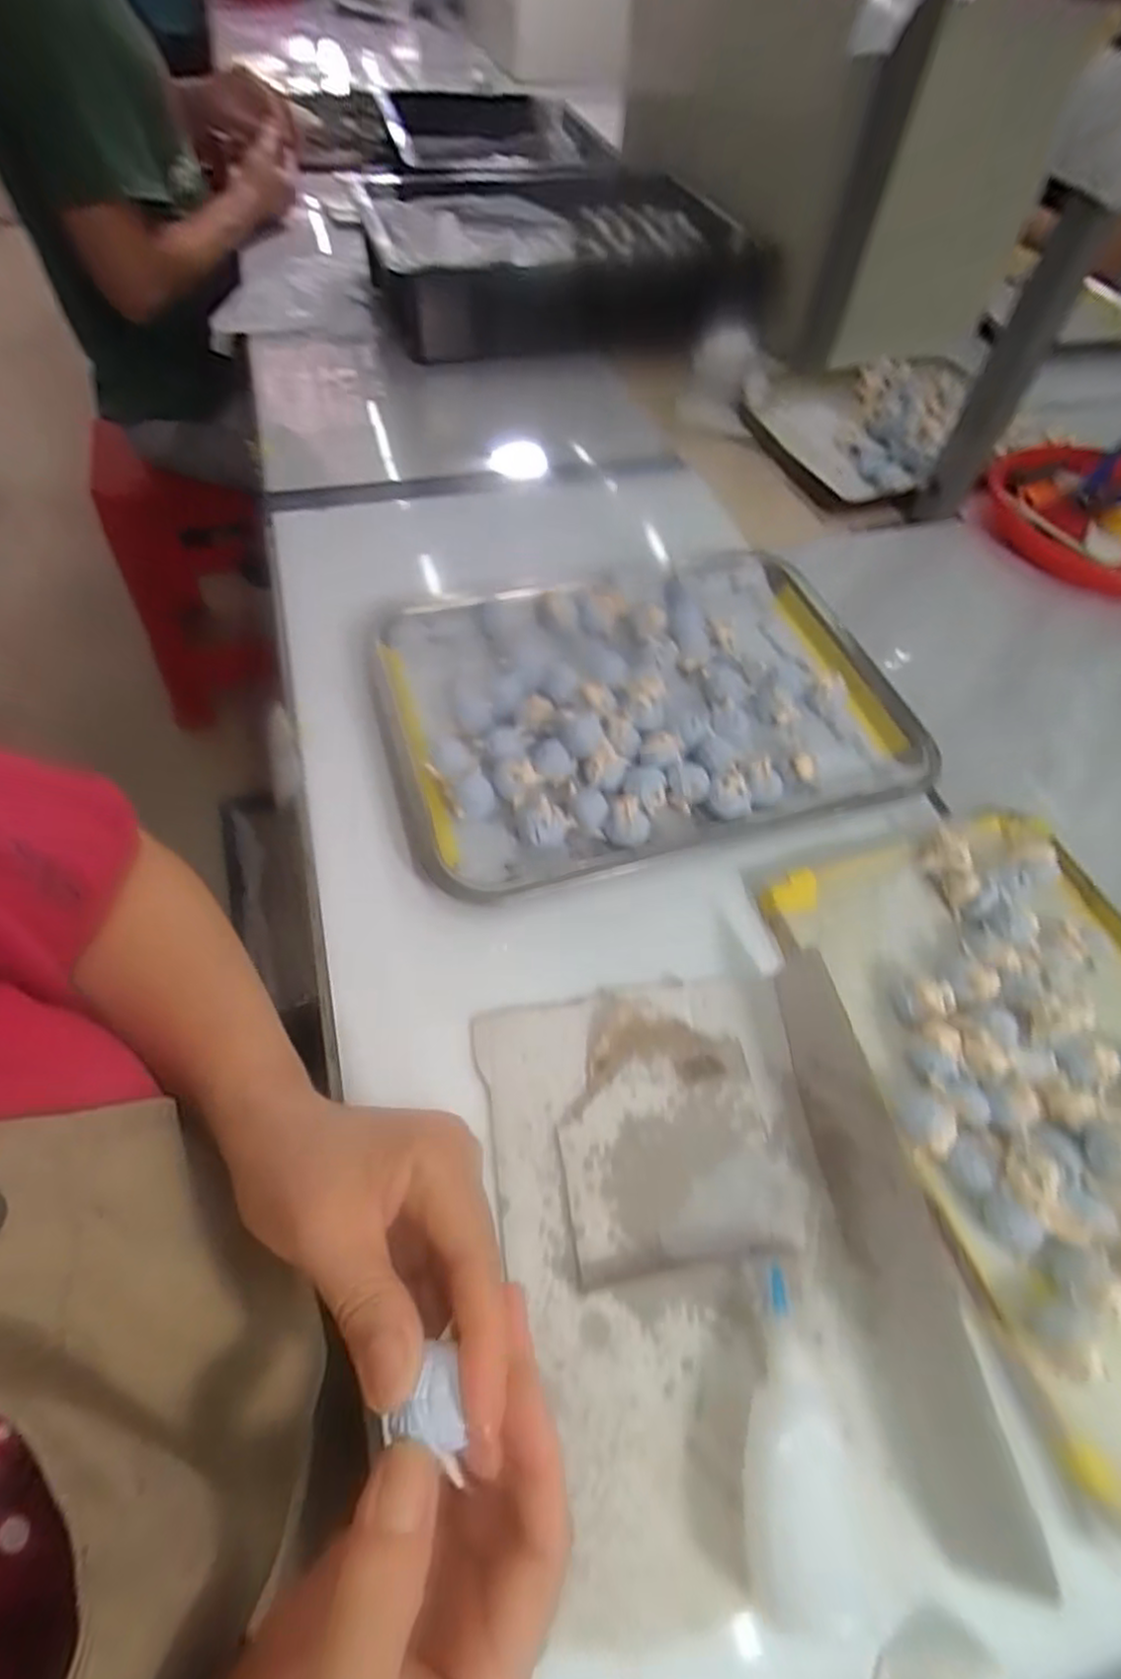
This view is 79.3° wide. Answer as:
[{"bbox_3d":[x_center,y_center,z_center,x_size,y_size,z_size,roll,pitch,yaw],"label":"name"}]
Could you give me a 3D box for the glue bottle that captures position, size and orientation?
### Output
[{"bbox_3d":[0.085,0.229,0.261,0.040,0.026,0.101,-2,56,-5],"label":"glue bottle"}]

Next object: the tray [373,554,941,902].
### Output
[{"bbox_3d":[0.068,-0.100,0.472,0.357,0.031,0.254,-11,57,-10],"label":"tray"}]

